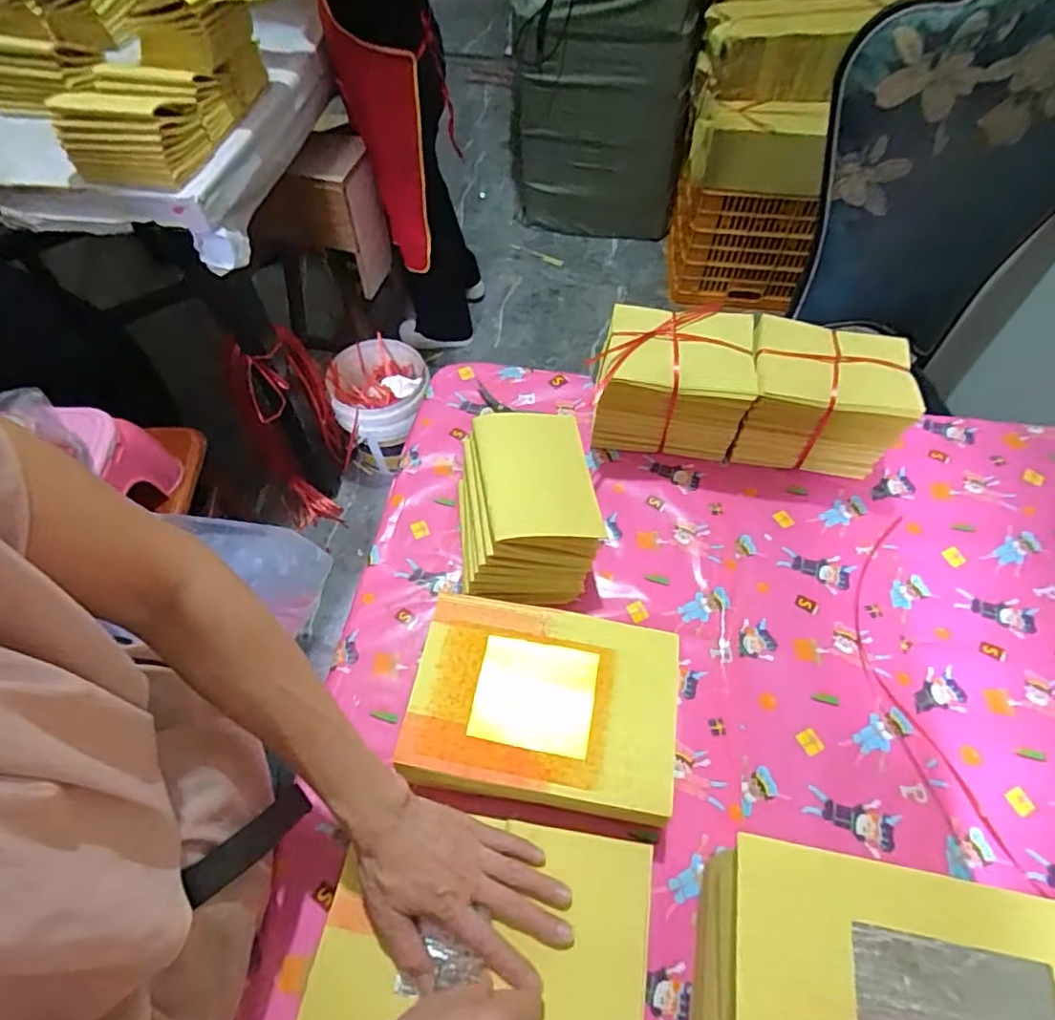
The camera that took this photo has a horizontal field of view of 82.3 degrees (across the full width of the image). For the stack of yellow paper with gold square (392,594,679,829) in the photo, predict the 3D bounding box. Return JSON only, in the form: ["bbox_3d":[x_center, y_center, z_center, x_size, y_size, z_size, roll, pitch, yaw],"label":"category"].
[{"bbox_3d":[0.014,0.178,0.553,0.227,0.060,0.164,7,57,5],"label":"stack of yellow paper with gold square"}]

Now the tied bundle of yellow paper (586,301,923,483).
[{"bbox_3d":[0.245,-0.135,0.703,0.324,0.132,0.122,7,57,5],"label":"tied bundle of yellow paper"}]

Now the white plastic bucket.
[{"bbox_3d":[-0.372,-0.253,1.597,0.236,0.290,0.259,0,57,0],"label":"white plastic bucket"}]

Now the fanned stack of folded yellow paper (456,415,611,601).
[{"bbox_3d":[-0.003,-0.008,0.628,0.136,0.096,0.178,-3,57,-2],"label":"fanned stack of folded yellow paper"}]

